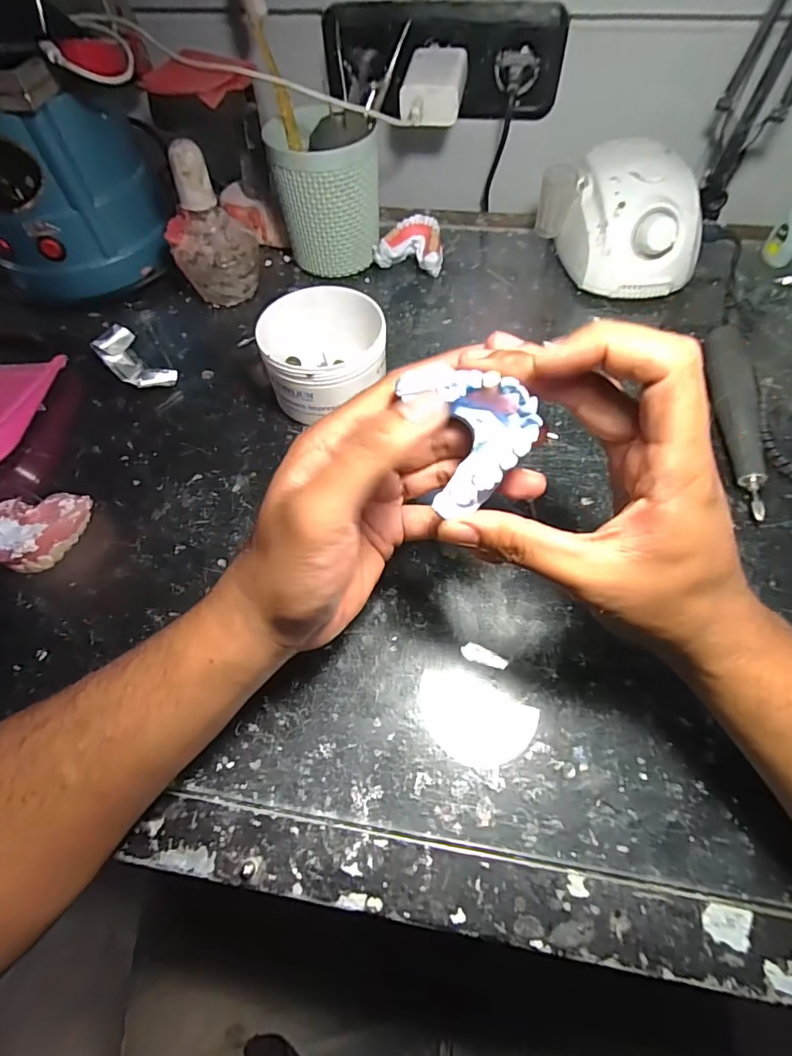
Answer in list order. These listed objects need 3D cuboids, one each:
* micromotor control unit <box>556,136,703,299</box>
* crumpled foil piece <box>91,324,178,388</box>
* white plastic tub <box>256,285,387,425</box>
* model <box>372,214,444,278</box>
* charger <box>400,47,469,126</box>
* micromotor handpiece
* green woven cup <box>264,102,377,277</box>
[{"bbox_3d":[0.213,-0.283,0.442,0.100,0.082,0.137,-3,59,0],"label":"micromotor control unit"},{"bbox_3d":[-0.218,-0.138,0.399,0.069,0.028,0.032,34,66,20],"label":"crumpled foil piece"},{"bbox_3d":[-0.058,-0.129,0.370,0.081,0.063,0.085,-1,59,1],"label":"white plastic tub"},{"bbox_3d":[0.017,-0.278,0.475,0.064,0.035,0.055,13,60,10],"label":"model"},{"bbox_3d":[0.036,-0.407,0.438,0.054,0.032,0.083,6,59,6],"label":"charger"},{"bbox_3d":[0.250,-0.084,0.350,0.026,0.031,0.172,6,59,6],"label":"micromotor handpiece"},{"bbox_3d":[-0.062,-0.308,0.444,0.092,0.121,0.084,-7,59,-2],"label":"green woven cup"}]

